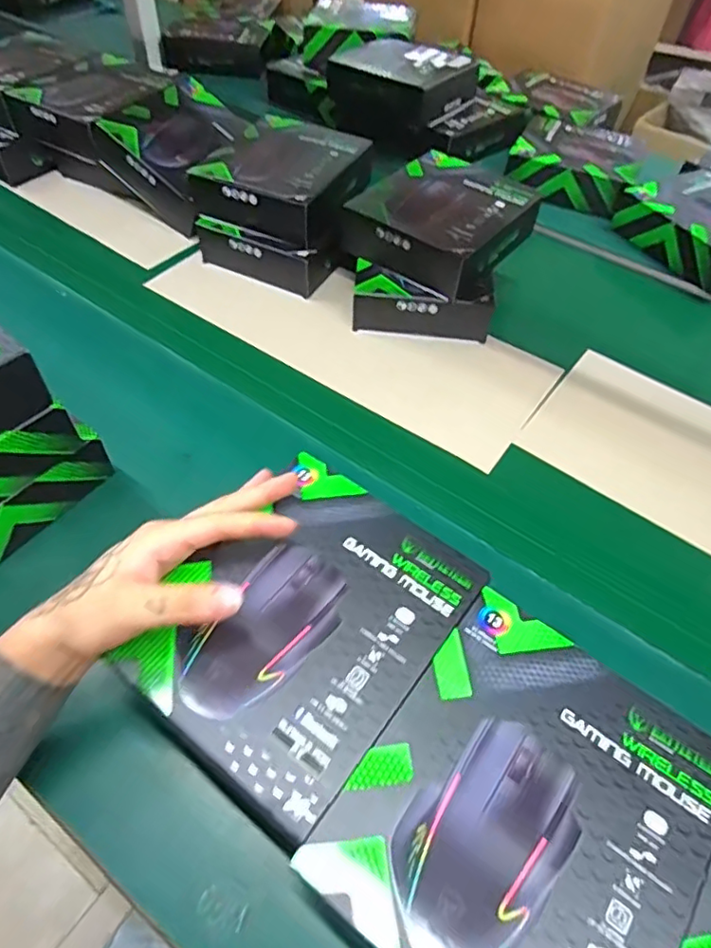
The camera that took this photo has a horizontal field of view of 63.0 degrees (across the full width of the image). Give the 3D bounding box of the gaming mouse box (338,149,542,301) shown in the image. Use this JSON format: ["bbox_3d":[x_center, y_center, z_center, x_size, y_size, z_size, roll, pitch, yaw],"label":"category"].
[{"bbox_3d":[0.103,-0.294,0.674,0.161,0.055,0.183,32,59,20],"label":"gaming mouse box"}]

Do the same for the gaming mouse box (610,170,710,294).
[{"bbox_3d":[0.469,-0.331,0.770,0.158,0.061,0.186,-20,57,-16],"label":"gaming mouse box"}]

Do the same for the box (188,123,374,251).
[{"bbox_3d":[-0.082,-0.369,0.719,0.163,0.056,0.183,22,56,14],"label":"box"}]

